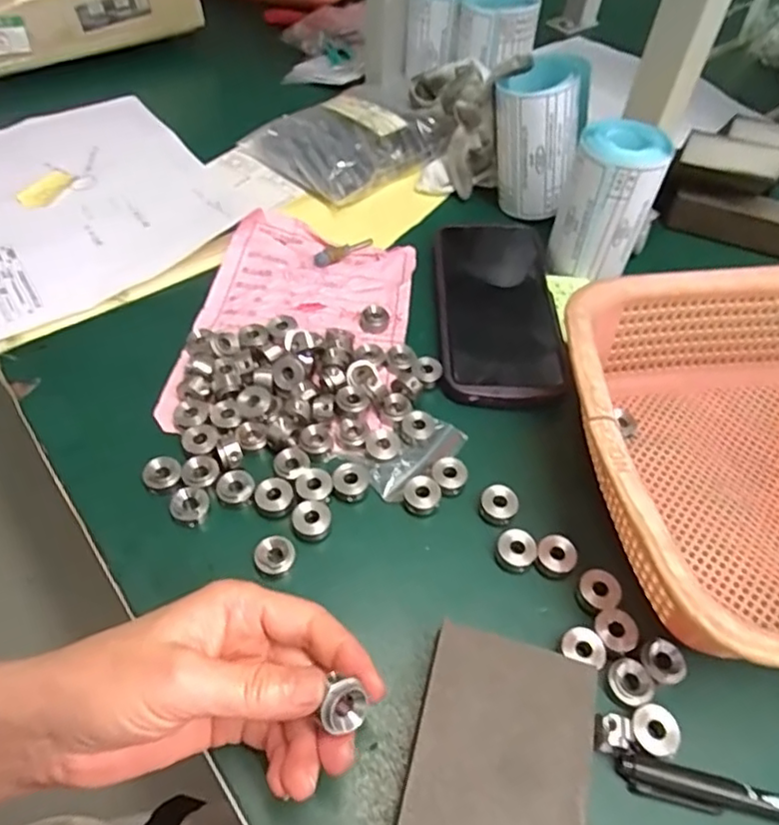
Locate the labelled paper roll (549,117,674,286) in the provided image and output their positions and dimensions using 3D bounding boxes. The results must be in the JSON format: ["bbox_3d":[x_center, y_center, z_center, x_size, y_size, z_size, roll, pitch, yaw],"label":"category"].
[{"bbox_3d":[0.151,-0.146,0.417,0.057,0.095,0.055,1,52,-1],"label":"labelled paper roll"}]

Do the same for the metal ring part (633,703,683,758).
[{"bbox_3d":[0.114,0.136,0.255,0.018,0.008,0.020,-18,54,-15],"label":"metal ring part"}]

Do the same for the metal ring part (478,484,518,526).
[{"bbox_3d":[0.059,0.050,0.322,0.019,0.011,0.019,1,52,-1],"label":"metal ring part"}]

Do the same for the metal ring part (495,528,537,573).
[{"bbox_3d":[0.065,0.071,0.307,0.020,0.013,0.018,28,56,19],"label":"metal ring part"}]

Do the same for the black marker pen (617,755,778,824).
[{"bbox_3d":[0.163,0.162,0.241,0.136,0.009,0.014,11,52,7],"label":"black marker pen"}]

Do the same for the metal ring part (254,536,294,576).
[{"bbox_3d":[-0.058,0.073,0.300,0.019,0.011,0.019,1,52,-1],"label":"metal ring part"}]

